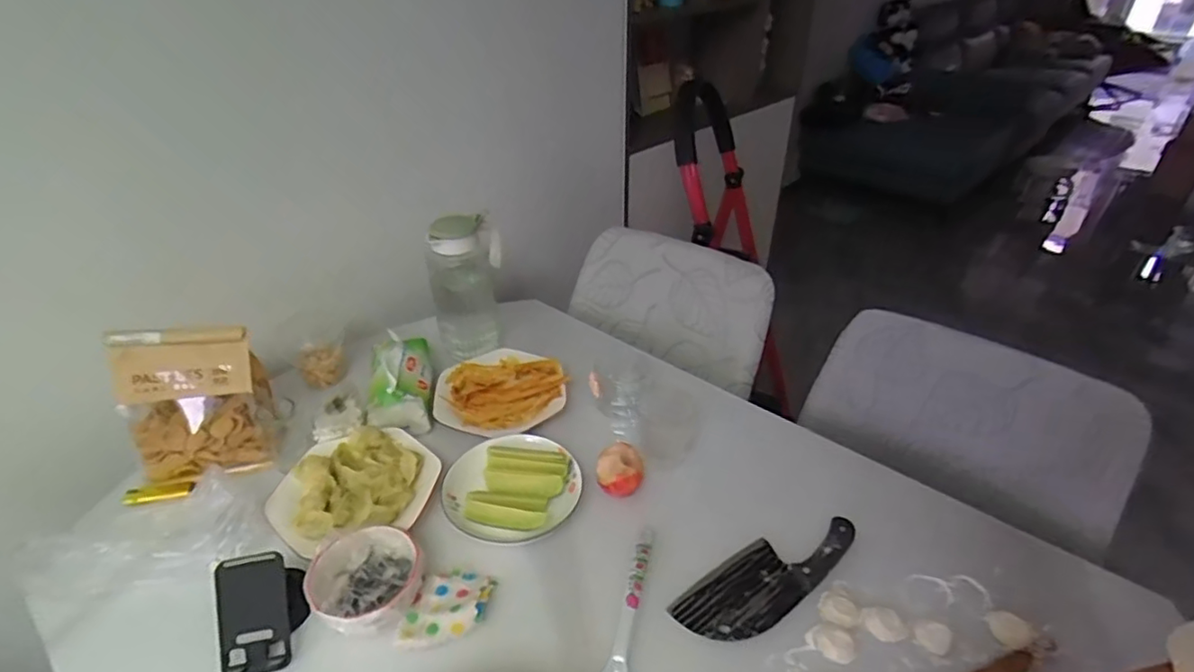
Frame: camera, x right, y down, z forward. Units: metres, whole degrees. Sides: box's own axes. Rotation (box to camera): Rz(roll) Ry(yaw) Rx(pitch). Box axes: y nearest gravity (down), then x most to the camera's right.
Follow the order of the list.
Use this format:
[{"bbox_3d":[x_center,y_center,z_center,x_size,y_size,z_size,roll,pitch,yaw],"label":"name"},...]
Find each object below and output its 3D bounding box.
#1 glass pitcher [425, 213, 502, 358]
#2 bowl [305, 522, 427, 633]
[{"bbox_3d":[-0.218,-0.102,1.005,0.116,0.213,0.087,-6,35,-8],"label":"glass pitcher"},{"bbox_3d":[-0.252,0.267,0.659,0.114,0.050,0.115,0,35,0],"label":"bowl"}]

